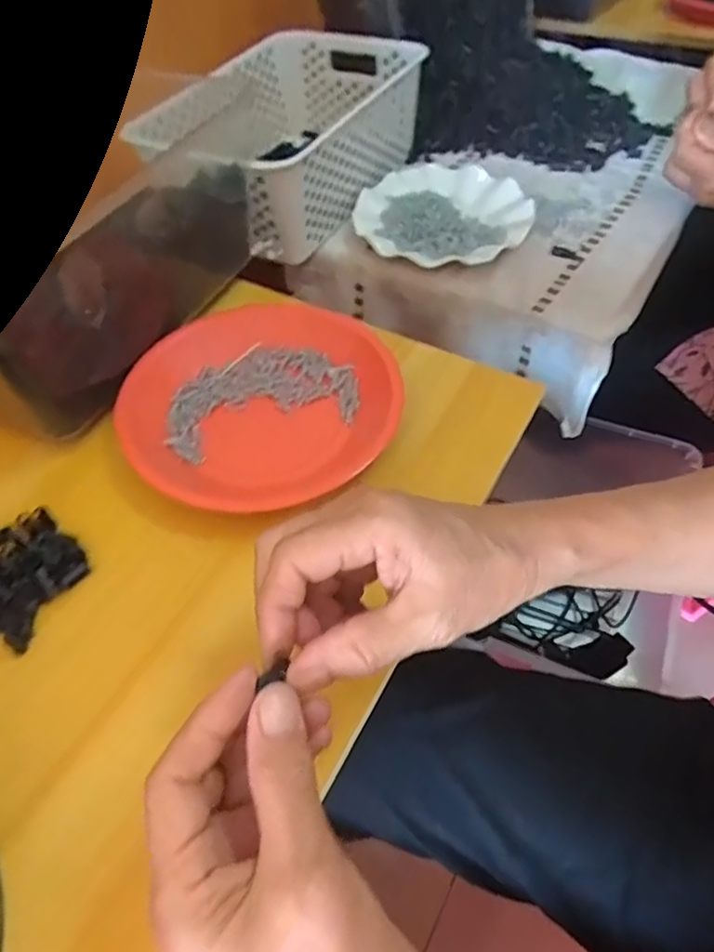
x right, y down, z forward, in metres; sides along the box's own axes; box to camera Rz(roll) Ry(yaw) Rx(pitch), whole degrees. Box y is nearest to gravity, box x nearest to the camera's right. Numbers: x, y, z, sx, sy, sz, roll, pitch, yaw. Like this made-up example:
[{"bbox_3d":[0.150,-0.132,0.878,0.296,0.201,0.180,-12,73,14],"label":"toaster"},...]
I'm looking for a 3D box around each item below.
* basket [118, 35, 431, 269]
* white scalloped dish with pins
[{"bbox_3d":[-0.078,-0.388,0.672,0.207,0.100,0.316,23,57,19],"label":"basket"},{"bbox_3d":[0.096,-0.292,0.646,0.182,0.024,0.192,-1,52,2],"label":"white scalloped dish with pins"}]

